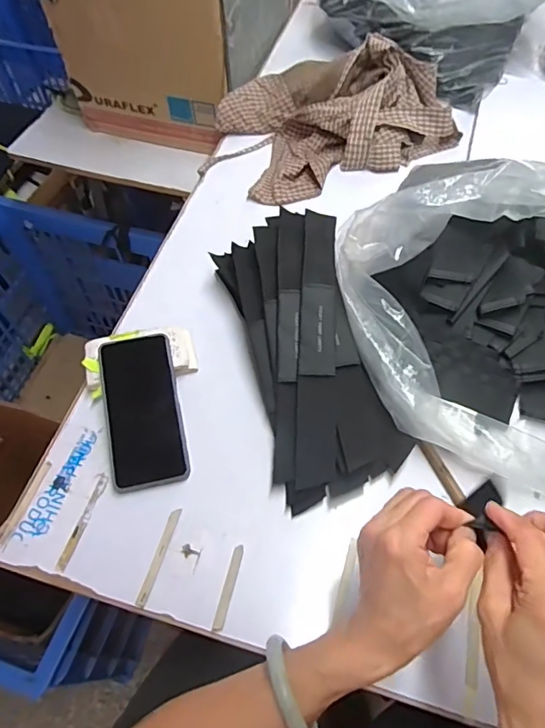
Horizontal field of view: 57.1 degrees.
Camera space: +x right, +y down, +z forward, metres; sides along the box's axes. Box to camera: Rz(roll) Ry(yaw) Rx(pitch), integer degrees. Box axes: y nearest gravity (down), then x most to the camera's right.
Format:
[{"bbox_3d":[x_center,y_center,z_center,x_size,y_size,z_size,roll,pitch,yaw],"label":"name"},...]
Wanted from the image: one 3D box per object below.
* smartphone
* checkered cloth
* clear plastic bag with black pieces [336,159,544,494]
[{"bbox_3d":[-0.141,0.049,0.542,0.080,0.010,0.165,-10,69,-10],"label":"smartphone"},{"bbox_3d":[0.084,-0.394,0.781,0.370,0.102,0.229,-18,59,-11],"label":"checkered cloth"},{"bbox_3d":[0.285,-0.035,0.497,0.399,0.168,0.340,-5,58,-3],"label":"clear plastic bag with black pieces"}]

